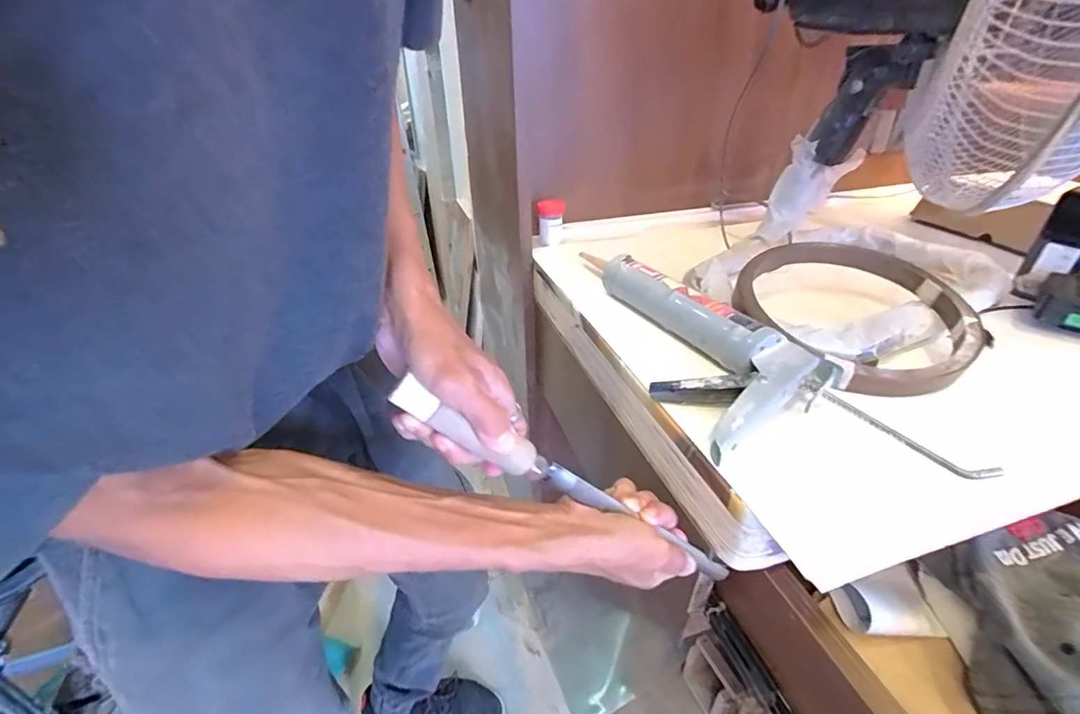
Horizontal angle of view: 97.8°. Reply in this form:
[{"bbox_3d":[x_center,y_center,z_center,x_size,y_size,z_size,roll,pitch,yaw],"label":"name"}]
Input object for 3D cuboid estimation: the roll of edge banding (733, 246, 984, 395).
[{"bbox_3d":[0.331,-0.057,0.493,0.204,0.052,0.217,0,33,0],"label":"roll of edge banding"}]

